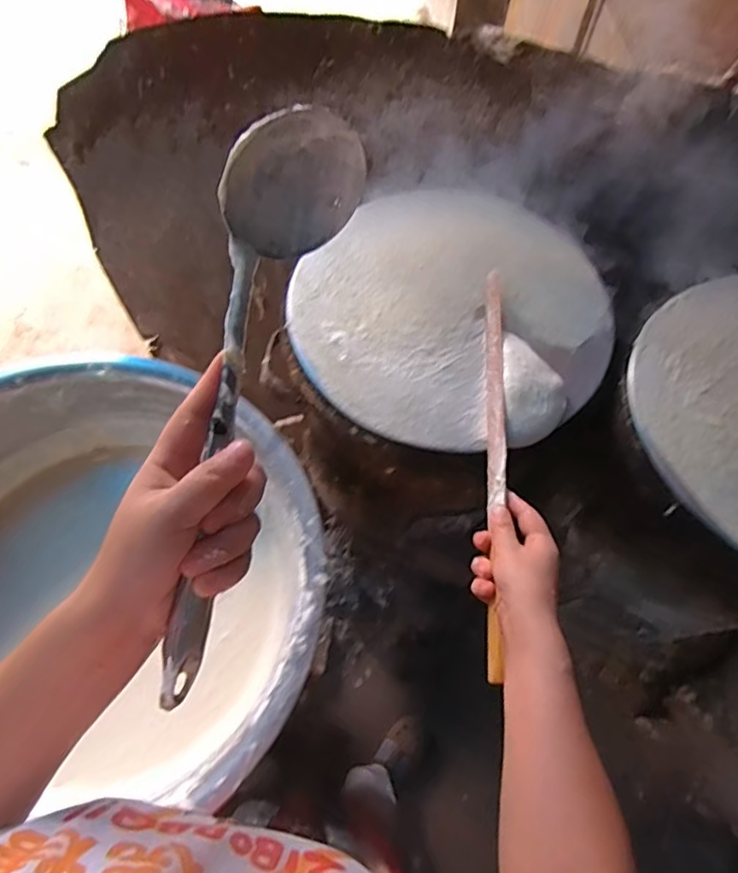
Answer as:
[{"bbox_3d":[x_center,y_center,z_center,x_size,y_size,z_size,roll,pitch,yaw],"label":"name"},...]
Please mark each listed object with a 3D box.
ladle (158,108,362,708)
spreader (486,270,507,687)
[{"bbox_3d":[-0.070,-0.024,0.317,0.069,0.087,0.332,12,81,4],"label":"ladle"},{"bbox_3d":[0.128,0.013,0.572,0.015,0.024,0.431,5,67,0],"label":"spreader"}]

